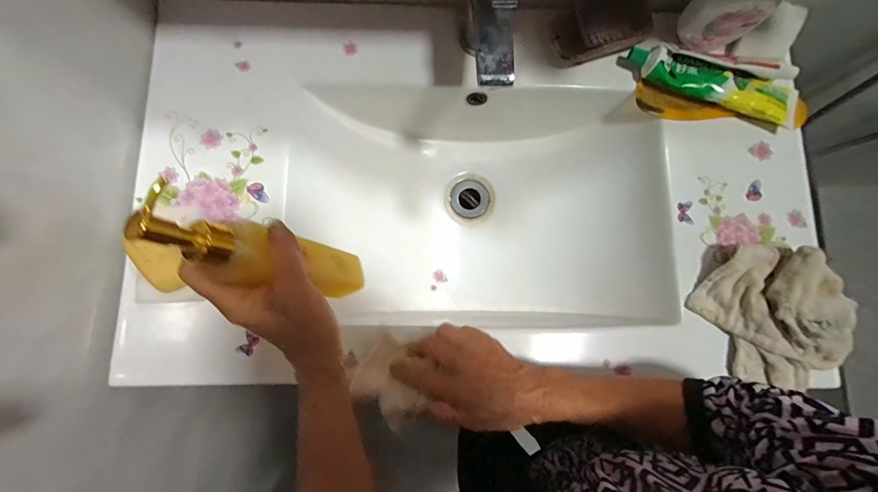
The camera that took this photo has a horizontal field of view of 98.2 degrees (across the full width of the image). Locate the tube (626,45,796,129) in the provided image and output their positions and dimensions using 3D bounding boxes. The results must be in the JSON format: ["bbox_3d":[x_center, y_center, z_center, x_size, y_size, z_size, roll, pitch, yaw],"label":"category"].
[{"bbox_3d":[0.332,-0.201,0.458,0.209,0.033,0.053,17,75,5],"label":"tube"}]

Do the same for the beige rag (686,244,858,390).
[{"bbox_3d":[0.361,0.073,0.402,0.122,0.065,0.155,-21,75,-6],"label":"beige rag"}]

